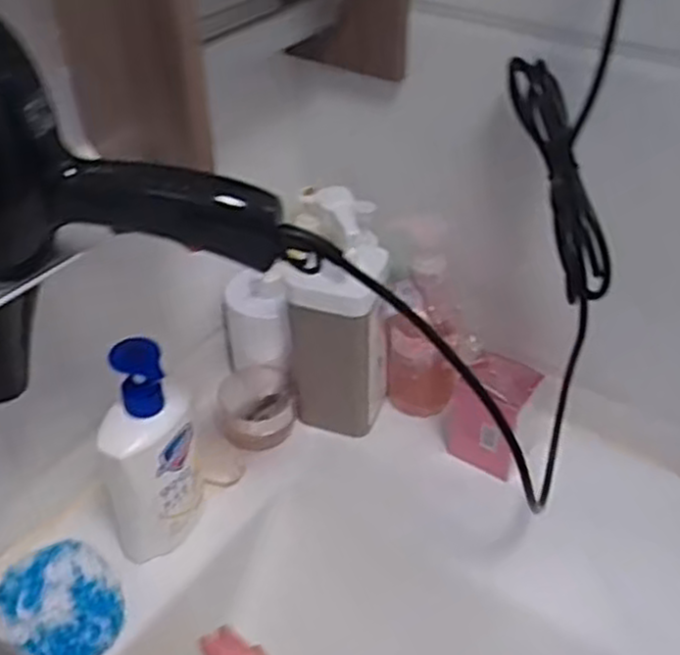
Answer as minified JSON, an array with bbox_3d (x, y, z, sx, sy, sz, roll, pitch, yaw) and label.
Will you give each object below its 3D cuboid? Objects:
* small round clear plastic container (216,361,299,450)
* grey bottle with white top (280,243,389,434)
[{"bbox_3d":[-0.080,0.078,0.762,0.073,0.047,0.084,-7,40,-7],"label":"small round clear plastic container"},{"bbox_3d":[0.000,0.011,0.728,0.081,0.192,0.055,11,41,13],"label":"grey bottle with white top"}]

